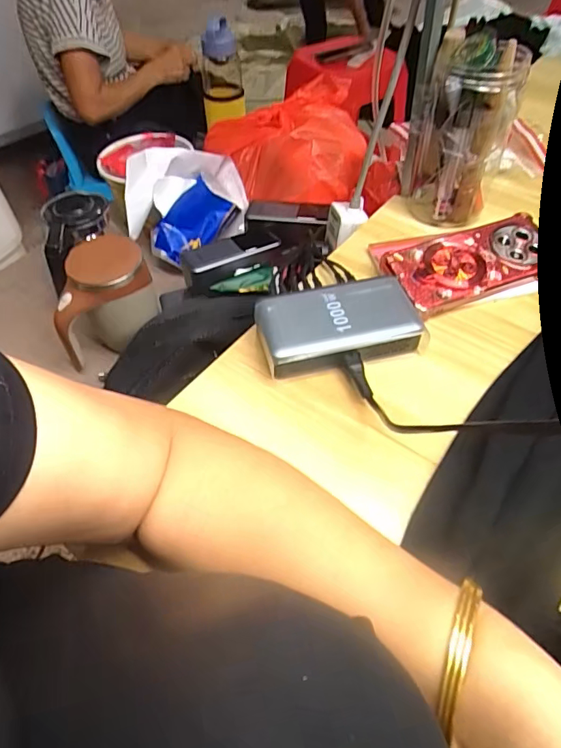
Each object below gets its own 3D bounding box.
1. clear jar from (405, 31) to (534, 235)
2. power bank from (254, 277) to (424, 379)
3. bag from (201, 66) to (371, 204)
[{"bbox_3d":[0.176,-0.238,0.481,0.094,0.166,0.075,18,55,14],"label":"clear jar"},{"bbox_3d":[0.047,-0.039,0.410,0.129,0.030,0.077,-11,53,-7],"label":"power bank"},{"bbox_3d":[0.015,-0.341,0.714,0.217,0.096,0.201,-16,54,-11],"label":"bag"}]

